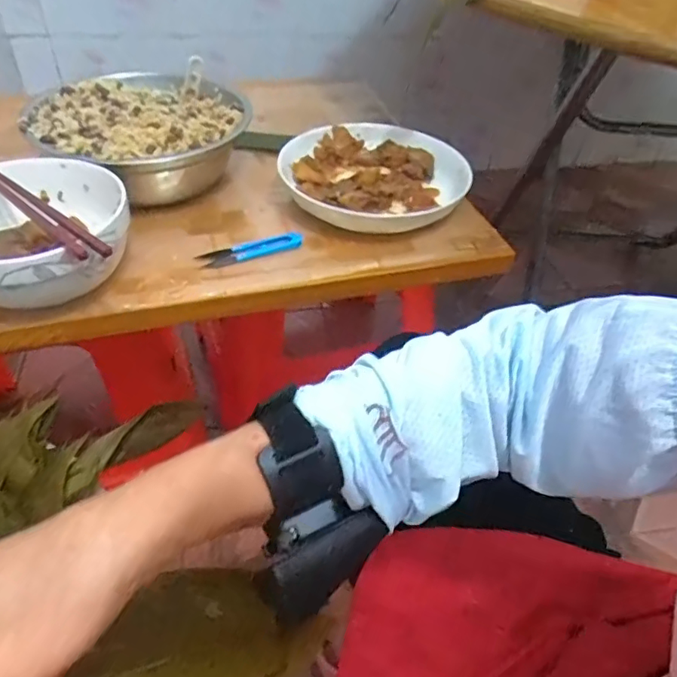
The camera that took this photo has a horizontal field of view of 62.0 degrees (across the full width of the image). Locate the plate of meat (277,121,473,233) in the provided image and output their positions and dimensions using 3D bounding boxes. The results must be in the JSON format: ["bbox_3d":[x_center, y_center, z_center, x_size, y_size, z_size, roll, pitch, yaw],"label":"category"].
[{"bbox_3d":[0.039,-0.178,0.617,0.197,0.043,0.206,3,43,-3],"label":"plate of meat"}]

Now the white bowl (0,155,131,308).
[{"bbox_3d":[-0.246,-0.088,0.473,0.138,0.079,0.170,-3,44,-9],"label":"white bowl"}]

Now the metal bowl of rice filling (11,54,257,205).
[{"bbox_3d":[-0.207,-0.220,0.599,0.215,0.103,0.203,3,43,-3],"label":"metal bowl of rice filling"}]

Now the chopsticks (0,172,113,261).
[{"bbox_3d":[-0.257,-0.114,0.450,0.235,0.011,0.020,33,50,27],"label":"chopsticks"}]

